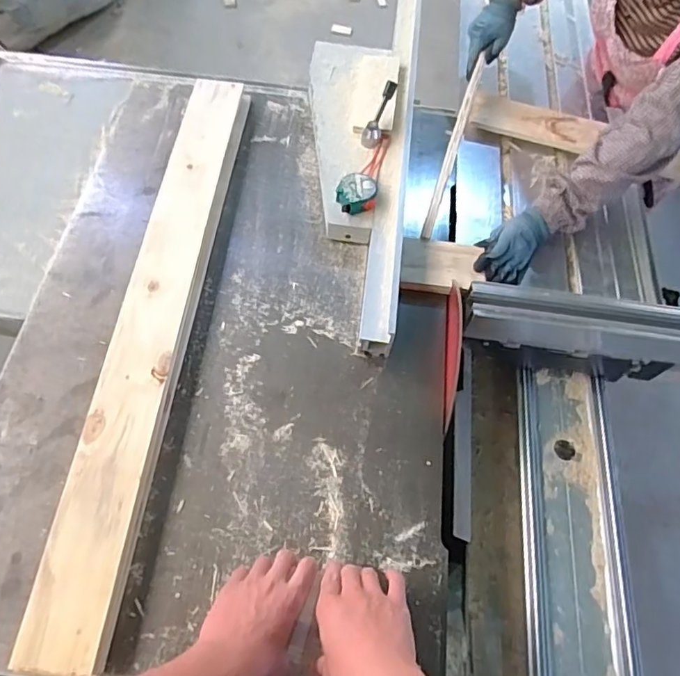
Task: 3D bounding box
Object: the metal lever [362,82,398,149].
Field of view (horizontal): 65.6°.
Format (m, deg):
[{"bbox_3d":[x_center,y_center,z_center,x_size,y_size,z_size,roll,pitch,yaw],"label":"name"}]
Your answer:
[{"bbox_3d":[0.068,-0.394,0.921,0.031,0.041,0.118,18,83,6],"label":"metal lever"}]

